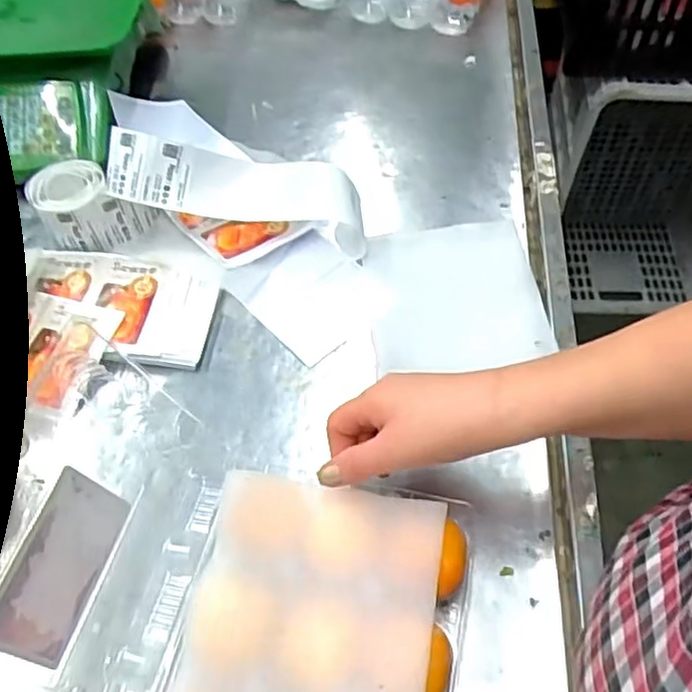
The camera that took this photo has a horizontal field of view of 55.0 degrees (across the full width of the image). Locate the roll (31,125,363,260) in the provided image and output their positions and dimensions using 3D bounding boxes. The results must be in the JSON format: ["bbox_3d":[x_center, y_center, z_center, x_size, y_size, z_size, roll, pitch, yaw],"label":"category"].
[{"bbox_3d":[-0.139,-0.143,0.627,0.308,0.091,0.068,1,56,2],"label":"roll"}]

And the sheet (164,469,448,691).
[{"bbox_3d":[-0.025,0.172,0.398,0.146,0.022,0.185,8,56,7],"label":"sheet"}]

